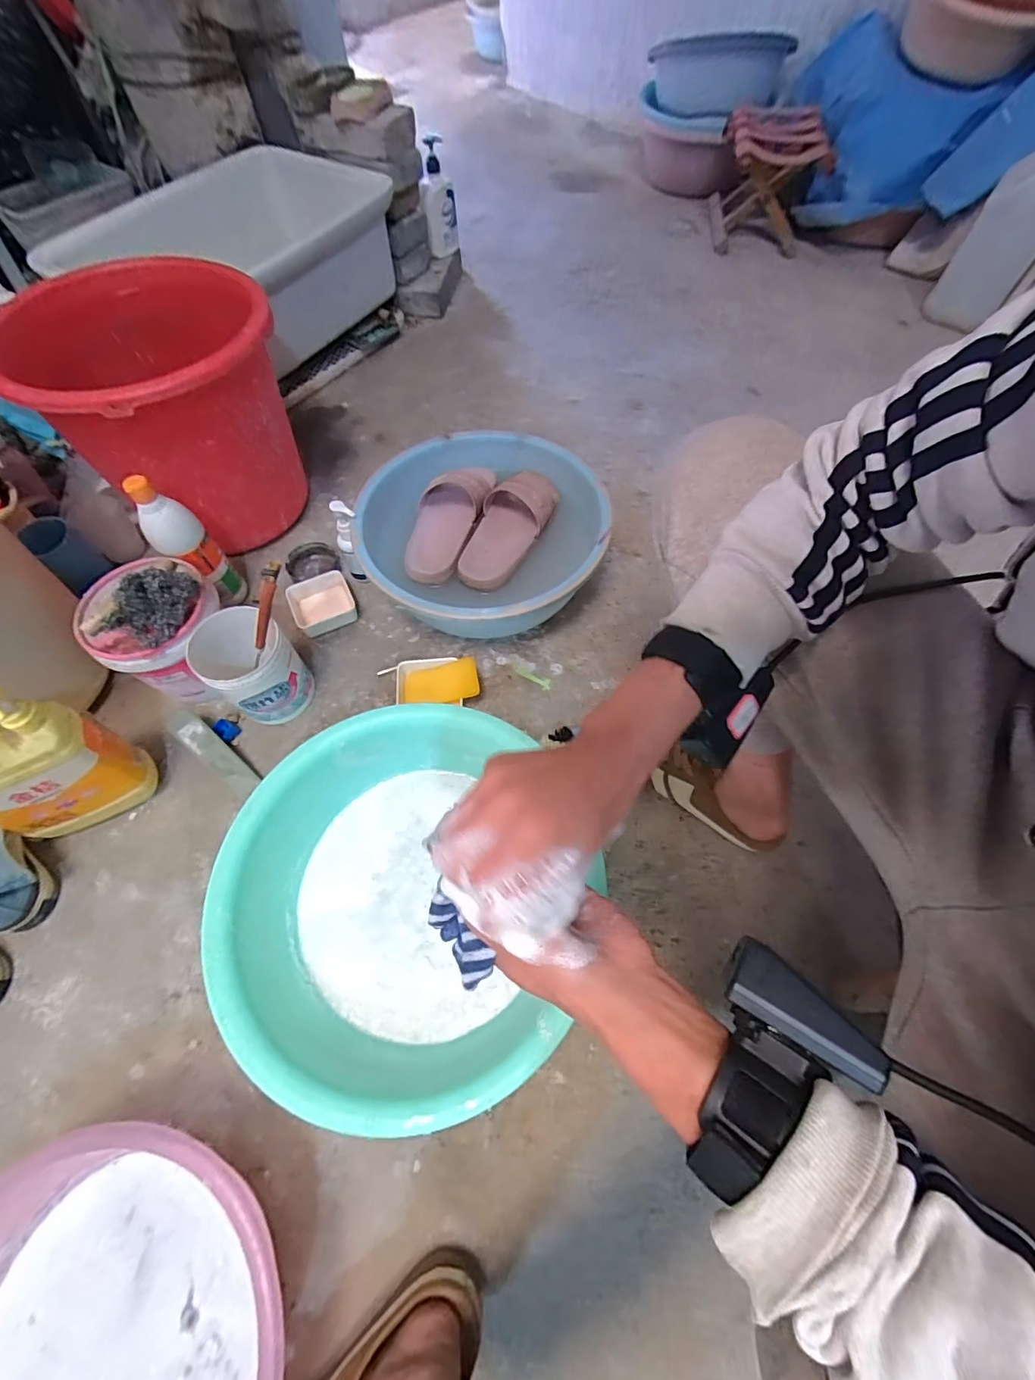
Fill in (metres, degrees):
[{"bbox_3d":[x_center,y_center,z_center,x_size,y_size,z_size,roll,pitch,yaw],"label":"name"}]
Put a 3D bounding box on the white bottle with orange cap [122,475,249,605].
[{"bbox_3d":[-0.463,-0.199,0.708,0.060,0.206,0.061,7,62,4],"label":"white bottle with orange cap"}]

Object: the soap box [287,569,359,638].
[{"bbox_3d":[-0.304,-0.133,0.776,0.094,0.031,0.092,-22,64,-11],"label":"soap box"}]

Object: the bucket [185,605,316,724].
[{"bbox_3d":[-0.347,-0.027,0.666,0.116,0.130,0.105,38,68,19],"label":"bucket"}]

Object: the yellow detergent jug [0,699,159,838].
[{"bbox_3d":[-0.530,0.087,0.547,0.144,0.244,0.066,-25,64,-12],"label":"yellow detergent jug"}]

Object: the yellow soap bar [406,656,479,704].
[{"bbox_3d":[-0.103,-0.011,0.683,0.099,0.013,0.054,-11,62,-5],"label":"yellow soap bar"}]

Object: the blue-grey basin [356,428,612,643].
[{"bbox_3d":[-0.049,-0.211,0.765,0.327,0.169,0.341,0,62,1],"label":"blue-grey basin"}]

